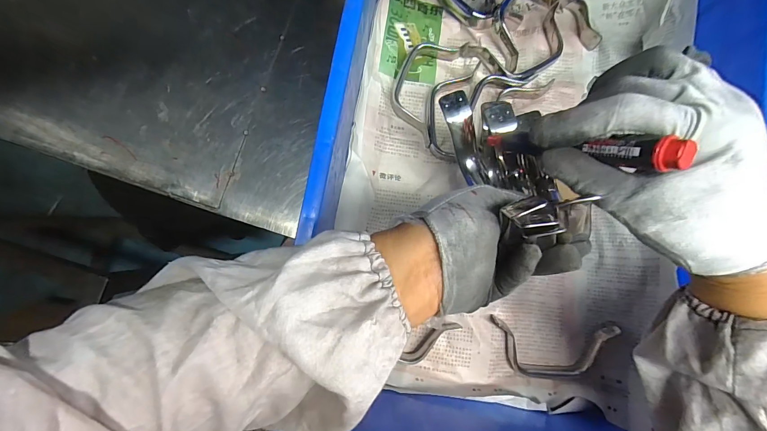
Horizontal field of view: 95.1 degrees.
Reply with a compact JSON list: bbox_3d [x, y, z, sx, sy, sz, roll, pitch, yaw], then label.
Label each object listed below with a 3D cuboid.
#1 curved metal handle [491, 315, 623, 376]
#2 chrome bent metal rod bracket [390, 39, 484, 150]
[{"bbox_3d":[0.174,0.138,0.357,0.121,0.024,0.059,4,84,-3],"label":"curved metal handle"},{"bbox_3d":[0.052,-0.154,0.392,0.067,0.018,0.132,27,84,0],"label":"chrome bent metal rod bracket"}]

